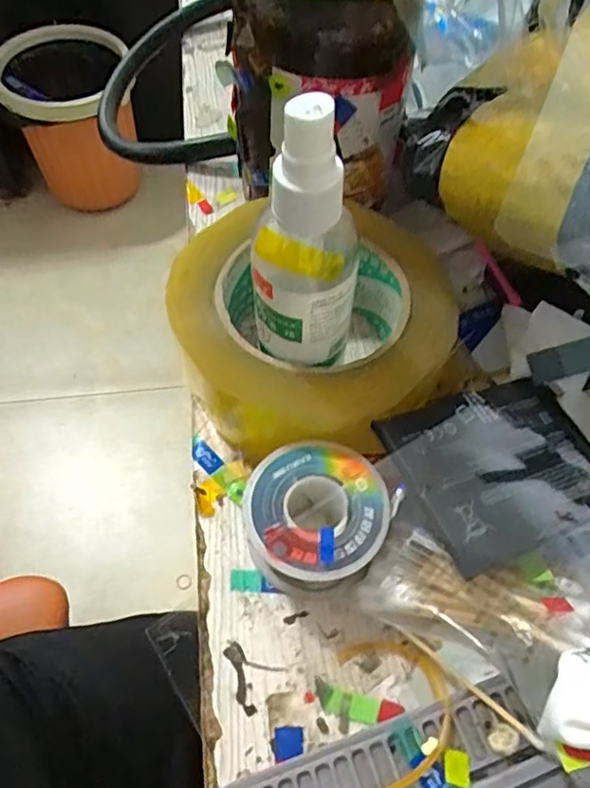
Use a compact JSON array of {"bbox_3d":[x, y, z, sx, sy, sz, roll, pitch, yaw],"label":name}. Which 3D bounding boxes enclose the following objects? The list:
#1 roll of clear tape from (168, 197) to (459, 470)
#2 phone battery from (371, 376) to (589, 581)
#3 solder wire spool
[{"bbox_3d":[0.008,-0.026,0.272,0.118,0.050,0.119,1,58,-2],"label":"roll of clear tape"},{"bbox_3d":[0.080,0.027,0.233,0.082,0.006,0.064,-15,61,-25],"label":"phone battery"},{"bbox_3d":[0.008,0.049,0.237,0.052,0.032,0.052,1,58,-2],"label":"solder wire spool"}]

